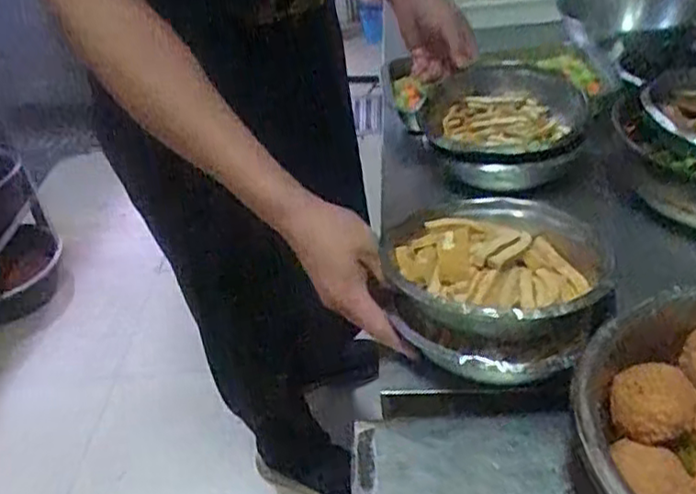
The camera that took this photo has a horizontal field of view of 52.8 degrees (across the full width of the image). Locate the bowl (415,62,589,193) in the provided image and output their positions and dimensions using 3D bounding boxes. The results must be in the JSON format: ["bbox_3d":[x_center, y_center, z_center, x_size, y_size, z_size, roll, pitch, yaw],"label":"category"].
[{"bbox_3d":[0.213,-0.163,0.908,0.194,0.090,0.200,-4,37,3],"label":"bowl"}]

